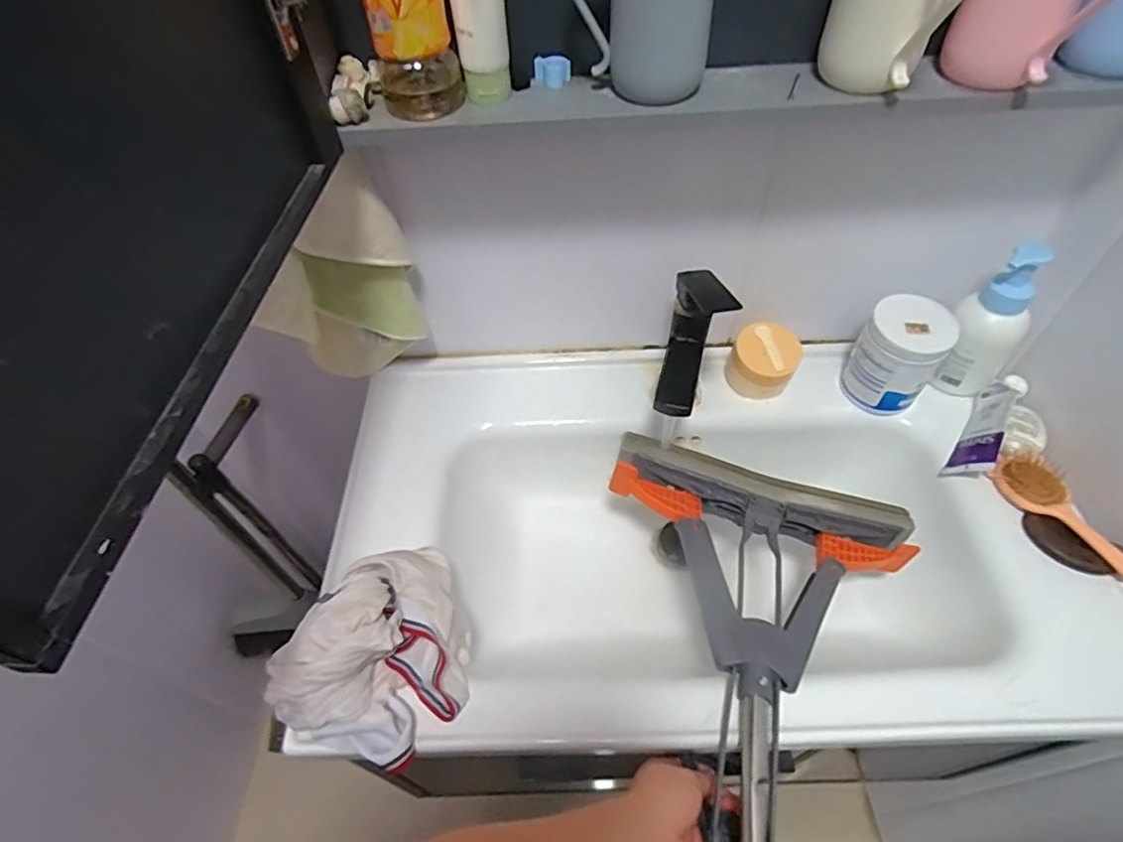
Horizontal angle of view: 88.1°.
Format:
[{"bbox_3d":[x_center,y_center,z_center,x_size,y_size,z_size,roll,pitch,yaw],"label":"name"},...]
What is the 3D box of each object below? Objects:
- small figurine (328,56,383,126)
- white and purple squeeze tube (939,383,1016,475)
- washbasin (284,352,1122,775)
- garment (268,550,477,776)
[{"bbox_3d":[-0.170,-0.271,0.476,0.029,0.024,0.075,1,54,2],"label":"small figurine"},{"bbox_3d":[0.499,0.011,0.682,0.030,0.052,0.142,45,62,-4],"label":"white and purple squeeze tube"},{"bbox_3d":[0.143,0.136,0.699,0.761,0.176,0.467,-2,54,-1],"label":"washbasin"},{"bbox_3d":[-0.158,0.197,0.519,0.162,0.073,0.186,25,58,17],"label":"garment"}]

